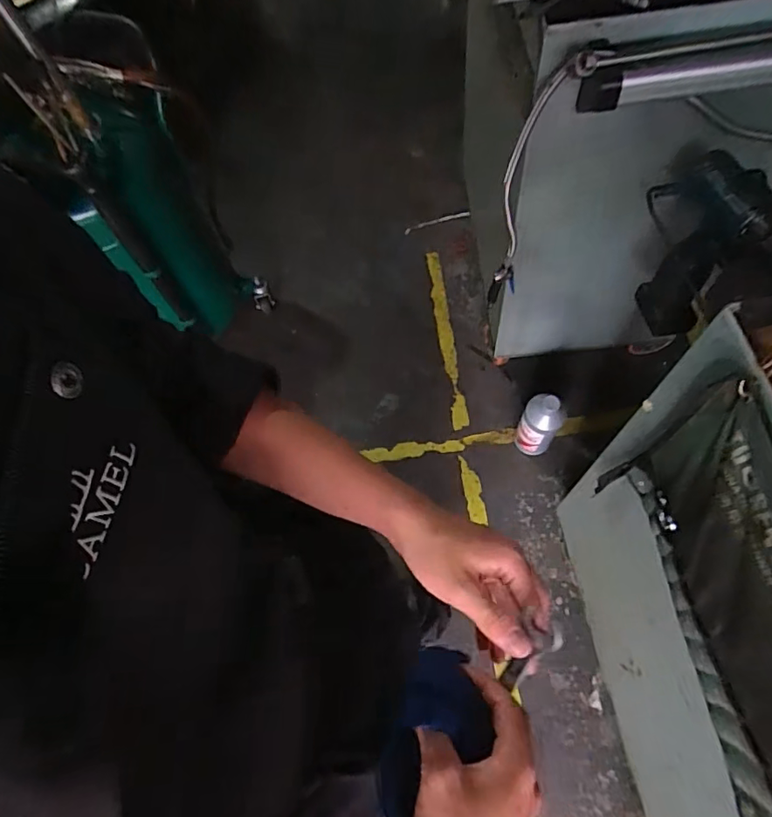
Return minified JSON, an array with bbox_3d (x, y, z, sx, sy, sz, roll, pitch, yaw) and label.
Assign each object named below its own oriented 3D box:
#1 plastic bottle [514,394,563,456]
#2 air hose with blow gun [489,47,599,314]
[{"bbox_3d":[0.389,0.046,1.347,0.094,0.238,0.079,24,71,15],"label":"plastic bottle"},{"bbox_3d":[0.233,-0.344,0.904,0.075,0.529,0.077,8,67,9],"label":"air hose with blow gun"}]

